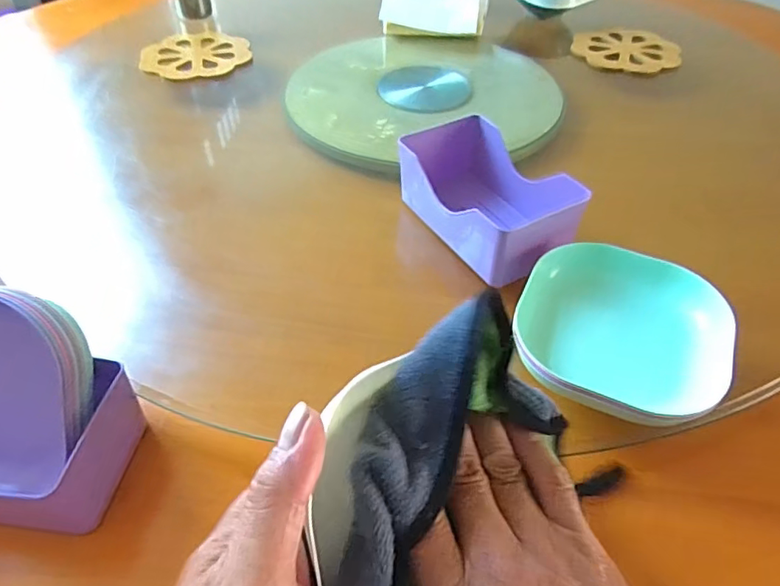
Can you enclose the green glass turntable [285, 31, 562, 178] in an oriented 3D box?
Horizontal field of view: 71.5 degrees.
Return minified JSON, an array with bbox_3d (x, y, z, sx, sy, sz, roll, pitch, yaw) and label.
[{"bbox_3d":[0.039,-0.254,0.682,0.324,0.026,0.323,0,48,0],"label":"green glass turntable"}]

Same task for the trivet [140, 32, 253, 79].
[{"bbox_3d":[-0.259,-0.321,0.725,0.139,0.012,0.119,-12,47,-12],"label":"trivet"}]

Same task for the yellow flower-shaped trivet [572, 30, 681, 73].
[{"bbox_3d":[0.320,-0.331,0.736,0.137,0.005,0.133,12,50,13],"label":"yellow flower-shaped trivet"}]

